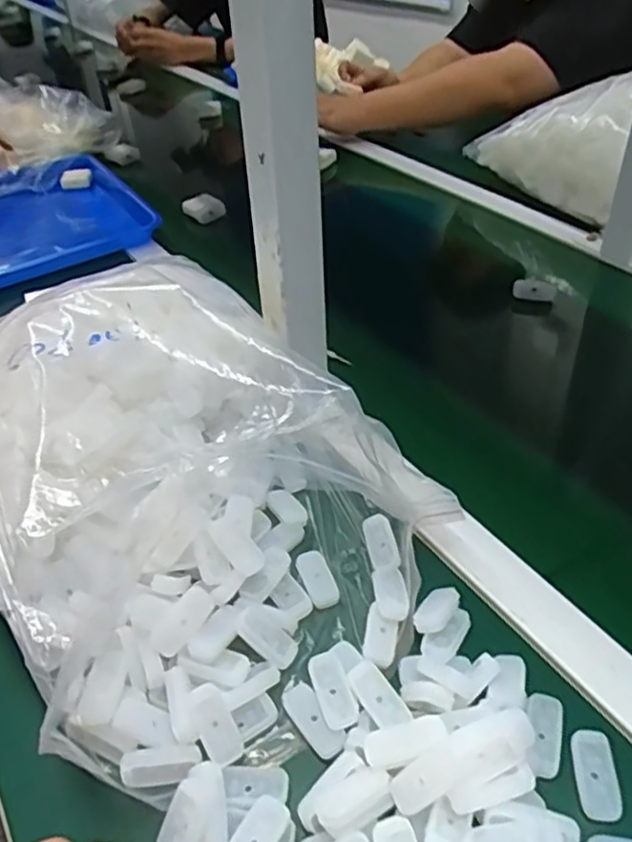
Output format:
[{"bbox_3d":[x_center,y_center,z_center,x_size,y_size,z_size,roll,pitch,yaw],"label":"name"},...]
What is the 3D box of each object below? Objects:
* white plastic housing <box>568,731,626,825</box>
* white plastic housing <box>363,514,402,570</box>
[{"bbox_3d":[0.146,0.183,0.348,0.021,0.008,0.041,-1,42,4],"label":"white plastic housing"},{"bbox_3d":[0.045,0.085,0.464,0.020,0.008,0.044,-8,42,-4],"label":"white plastic housing"}]

